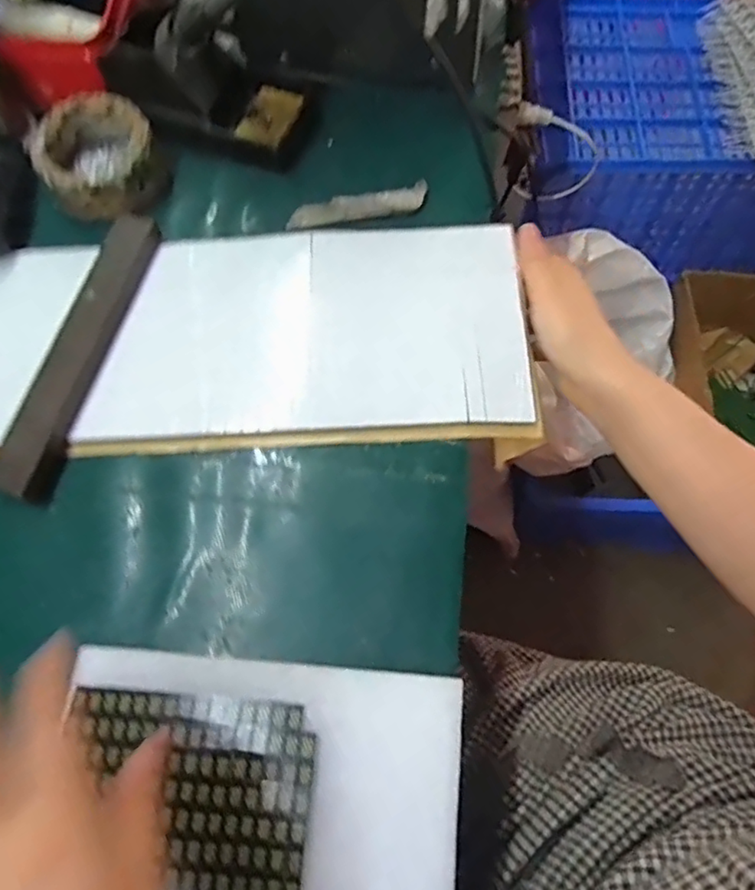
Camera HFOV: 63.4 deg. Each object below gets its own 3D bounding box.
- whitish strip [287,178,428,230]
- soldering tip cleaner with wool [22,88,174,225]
[{"bbox_3d":[-0.015,-0.176,0.454,0.103,0.004,0.022,-9,78,6],"label":"whitish strip"},{"bbox_3d":[-0.207,-0.213,0.453,0.084,0.034,0.090,0,67,0],"label":"soldering tip cleaner with wool"}]

